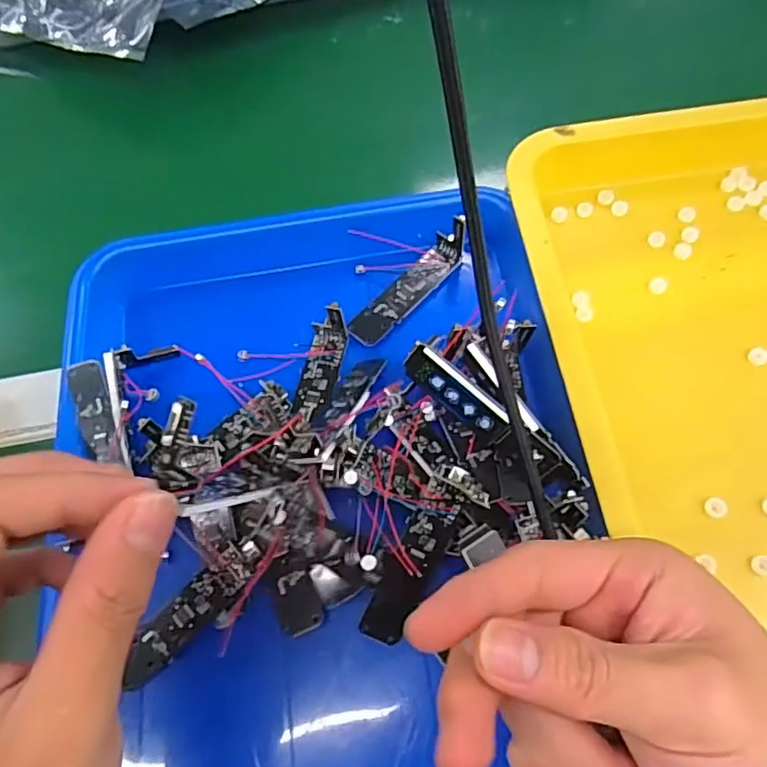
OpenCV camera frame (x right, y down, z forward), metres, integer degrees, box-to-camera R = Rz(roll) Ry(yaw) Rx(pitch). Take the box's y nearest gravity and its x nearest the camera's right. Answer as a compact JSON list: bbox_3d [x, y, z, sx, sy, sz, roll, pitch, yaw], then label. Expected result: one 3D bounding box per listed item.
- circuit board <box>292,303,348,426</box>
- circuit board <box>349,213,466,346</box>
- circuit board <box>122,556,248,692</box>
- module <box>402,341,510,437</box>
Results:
[{"bbox_3d":[-0.031,-0.011,0.309,0.018,0.009,0.063,8,65,7],"label":"circuit board"},{"bbox_3d":[0.012,-0.056,0.313,0.019,0.033,0.076,39,72,19],"label":"circuit board"},{"bbox_3d":[-0.087,0.103,0.261,0.064,0.005,0.018,-43,88,-9],"label":"circuit board"},{"bbox_3d":[0.031,0.003,0.262,0.050,0.019,0.004,39,29,5],"label":"module"}]

